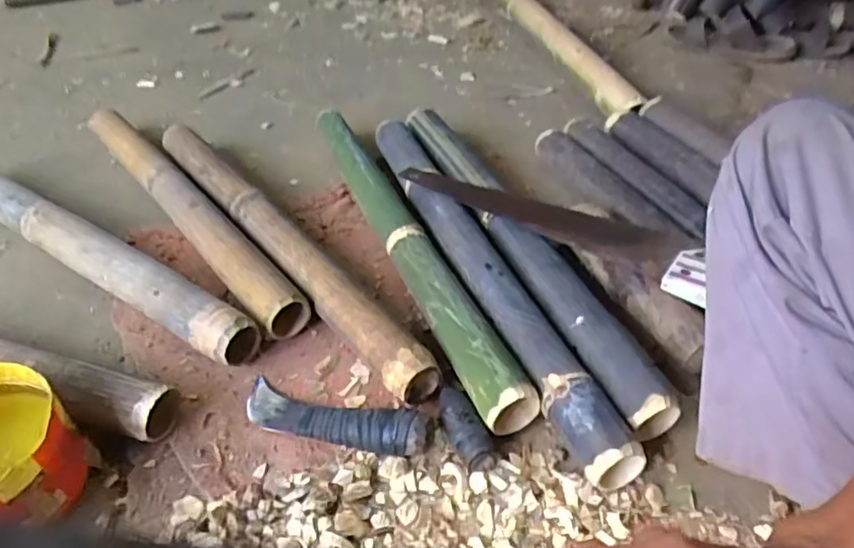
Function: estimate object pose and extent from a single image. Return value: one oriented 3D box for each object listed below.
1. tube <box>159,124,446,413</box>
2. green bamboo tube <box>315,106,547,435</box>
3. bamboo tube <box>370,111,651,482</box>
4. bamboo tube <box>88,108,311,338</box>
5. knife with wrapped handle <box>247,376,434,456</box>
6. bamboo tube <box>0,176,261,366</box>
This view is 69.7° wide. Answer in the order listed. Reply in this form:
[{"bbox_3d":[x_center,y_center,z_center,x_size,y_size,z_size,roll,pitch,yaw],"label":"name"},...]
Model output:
[{"bbox_3d":[-0.205,-0.055,0.809,0.049,0.051,0.637,-28,49,-27],"label":"tube"},{"bbox_3d":[-0.040,-0.062,0.822,0.063,0.062,0.648,-16,44,-16],"label":"green bamboo tube"},{"bbox_3d":[0.058,-0.021,0.777,0.068,0.064,0.650,-14,44,-16],"label":"bamboo tube"},{"bbox_3d":[-0.354,-0.103,0.884,0.063,0.062,0.634,-30,49,-28],"label":"bamboo tube"},{"bbox_3d":[-0.094,0.144,0.615,0.203,0.035,0.047,13,44,15],"label":"knife with wrapped handle"},{"bbox_3d":[-0.452,-0.035,0.805,0.624,0.067,0.064,24,48,26],"label":"bamboo tube"}]

